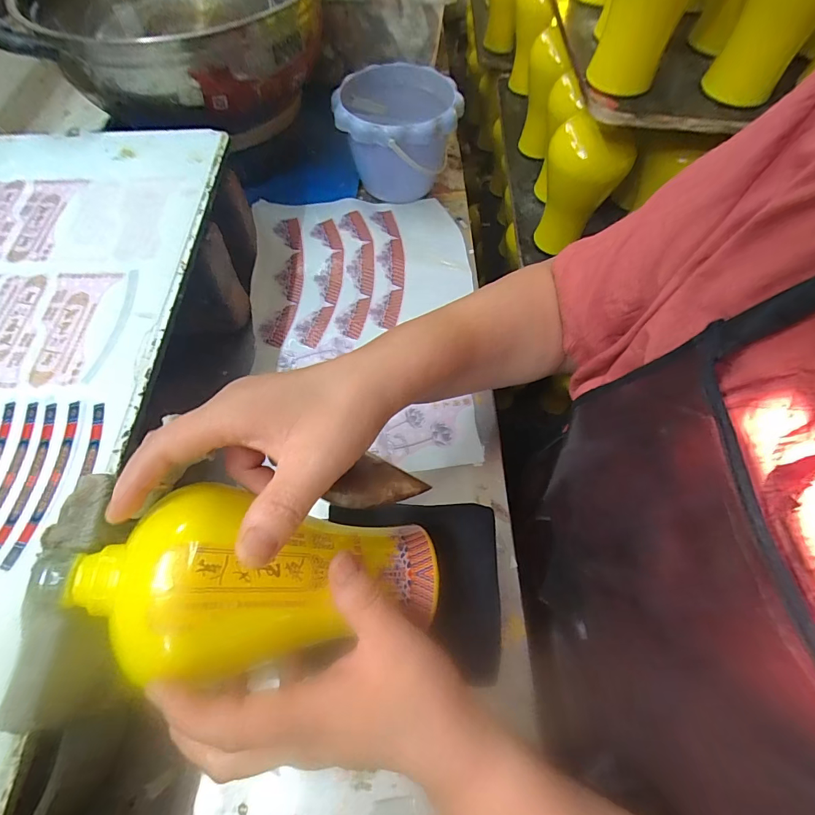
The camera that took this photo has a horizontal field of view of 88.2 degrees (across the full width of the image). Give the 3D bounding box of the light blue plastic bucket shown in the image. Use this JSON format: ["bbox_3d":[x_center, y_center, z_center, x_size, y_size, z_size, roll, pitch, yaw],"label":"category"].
[{"bbox_3d":[-0.012,-0.344,0.552,0.146,0.117,0.145,1,61,-3],"label":"light blue plastic bucket"}]

